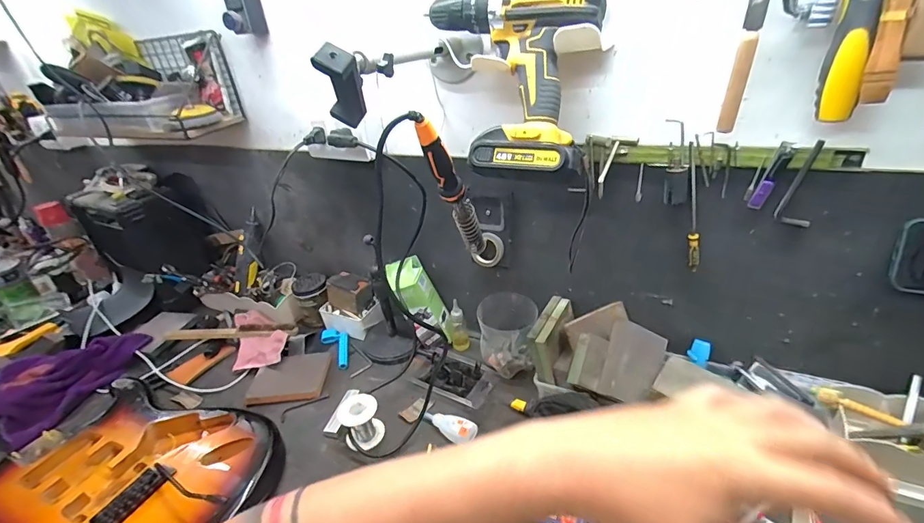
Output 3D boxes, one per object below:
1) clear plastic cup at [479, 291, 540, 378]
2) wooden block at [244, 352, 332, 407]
[{"bbox_3d":[0.073,0.115,0.675,0.089,0.099,0.079,1,30,14],"label":"clear plastic cup"},{"bbox_3d":[-0.287,0.193,0.710,0.119,0.014,0.104,-7,29,0],"label":"wooden block"}]

